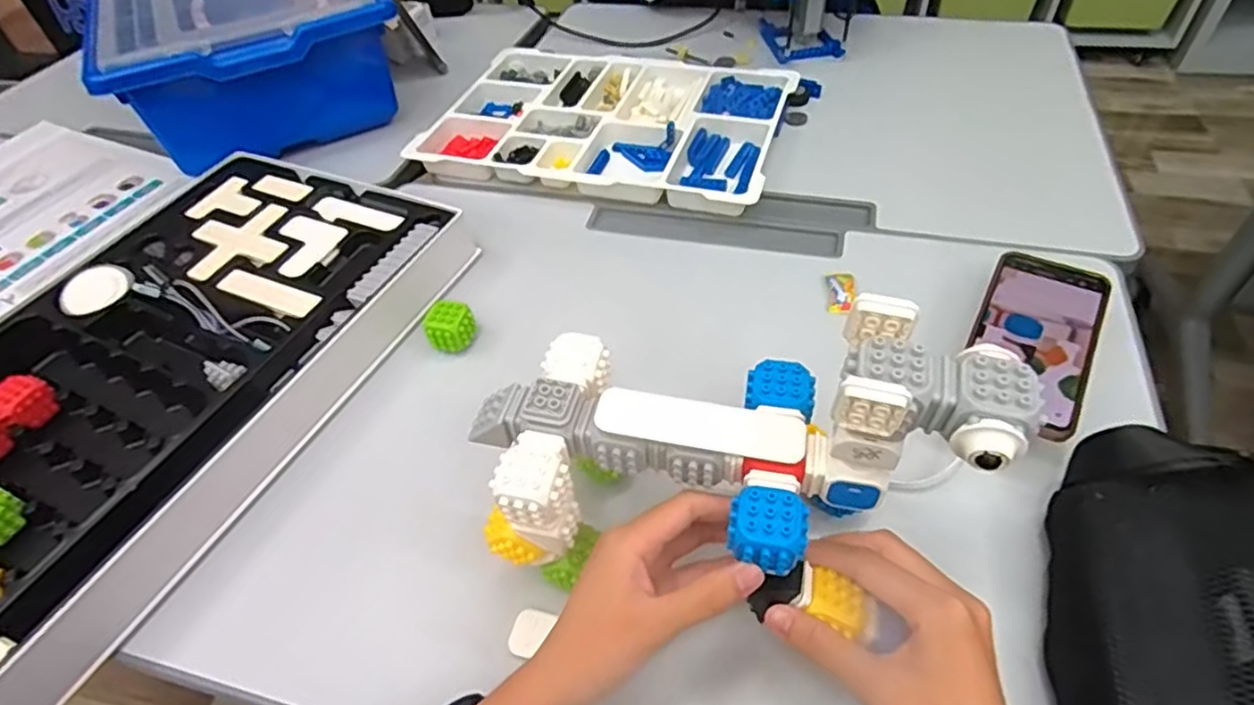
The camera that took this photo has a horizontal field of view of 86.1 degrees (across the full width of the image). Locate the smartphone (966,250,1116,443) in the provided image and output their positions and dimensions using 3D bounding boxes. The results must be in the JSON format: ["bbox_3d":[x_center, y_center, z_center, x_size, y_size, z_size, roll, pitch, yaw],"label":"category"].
[{"bbox_3d":[0.290,-0.012,0.478,0.078,0.005,0.156,23,59,25],"label":"smartphone"}]

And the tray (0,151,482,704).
[{"bbox_3d":[-0.387,0.037,0.516,0.281,0.059,0.527,18,52,20],"label":"tray"}]

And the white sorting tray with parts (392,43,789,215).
[{"bbox_3d":[-0.018,-0.266,0.761,0.371,0.034,0.267,11,50,15],"label":"white sorting tray with parts"}]

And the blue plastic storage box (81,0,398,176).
[{"bbox_3d":[-0.464,-0.375,0.831,0.276,0.167,0.395,-27,51,-17],"label":"blue plastic storage box"}]

